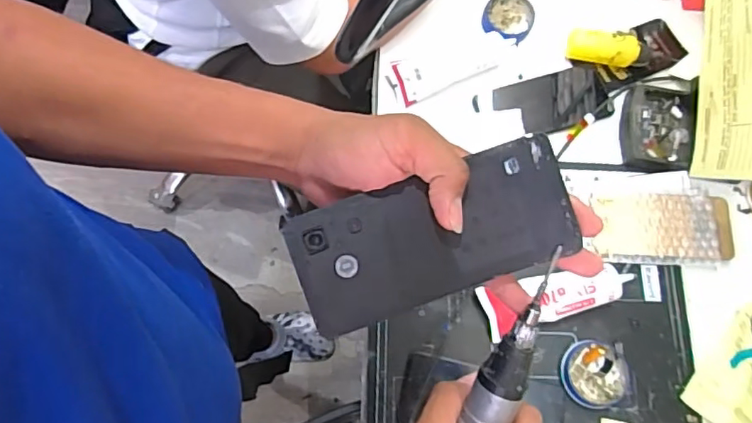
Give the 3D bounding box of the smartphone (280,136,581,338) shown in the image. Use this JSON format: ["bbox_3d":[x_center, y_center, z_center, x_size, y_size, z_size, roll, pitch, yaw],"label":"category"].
[{"bbox_3d":[0.031,0.015,0.318,0.156,0.010,0.070,-19,92,3],"label":"smartphone"}]

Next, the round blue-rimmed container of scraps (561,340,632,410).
[{"bbox_3d":[0.222,0.166,0.554,0.068,0.014,0.062,1,73,-2],"label":"round blue-rimmed container of scraps"}]

